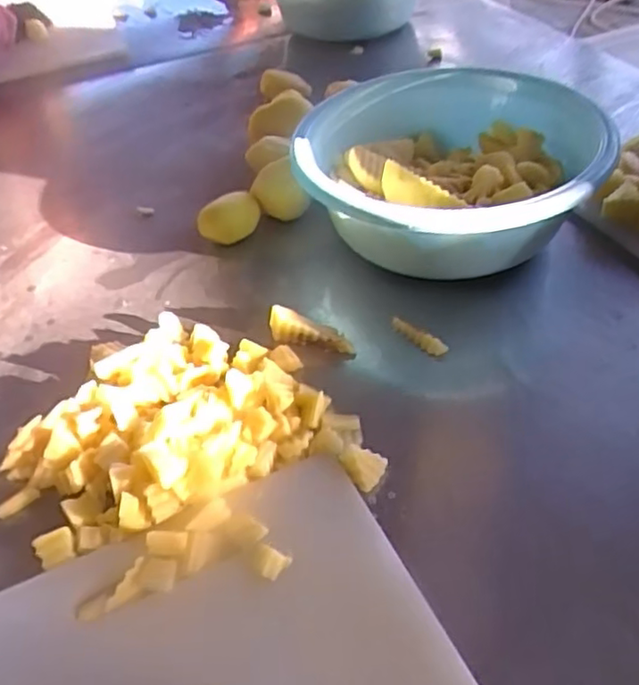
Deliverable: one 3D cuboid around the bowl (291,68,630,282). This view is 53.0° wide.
[{"bbox_3d":[0.117,-0.150,0.598,0.260,0.104,0.261,-3,44,3],"label":"bowl"}]

